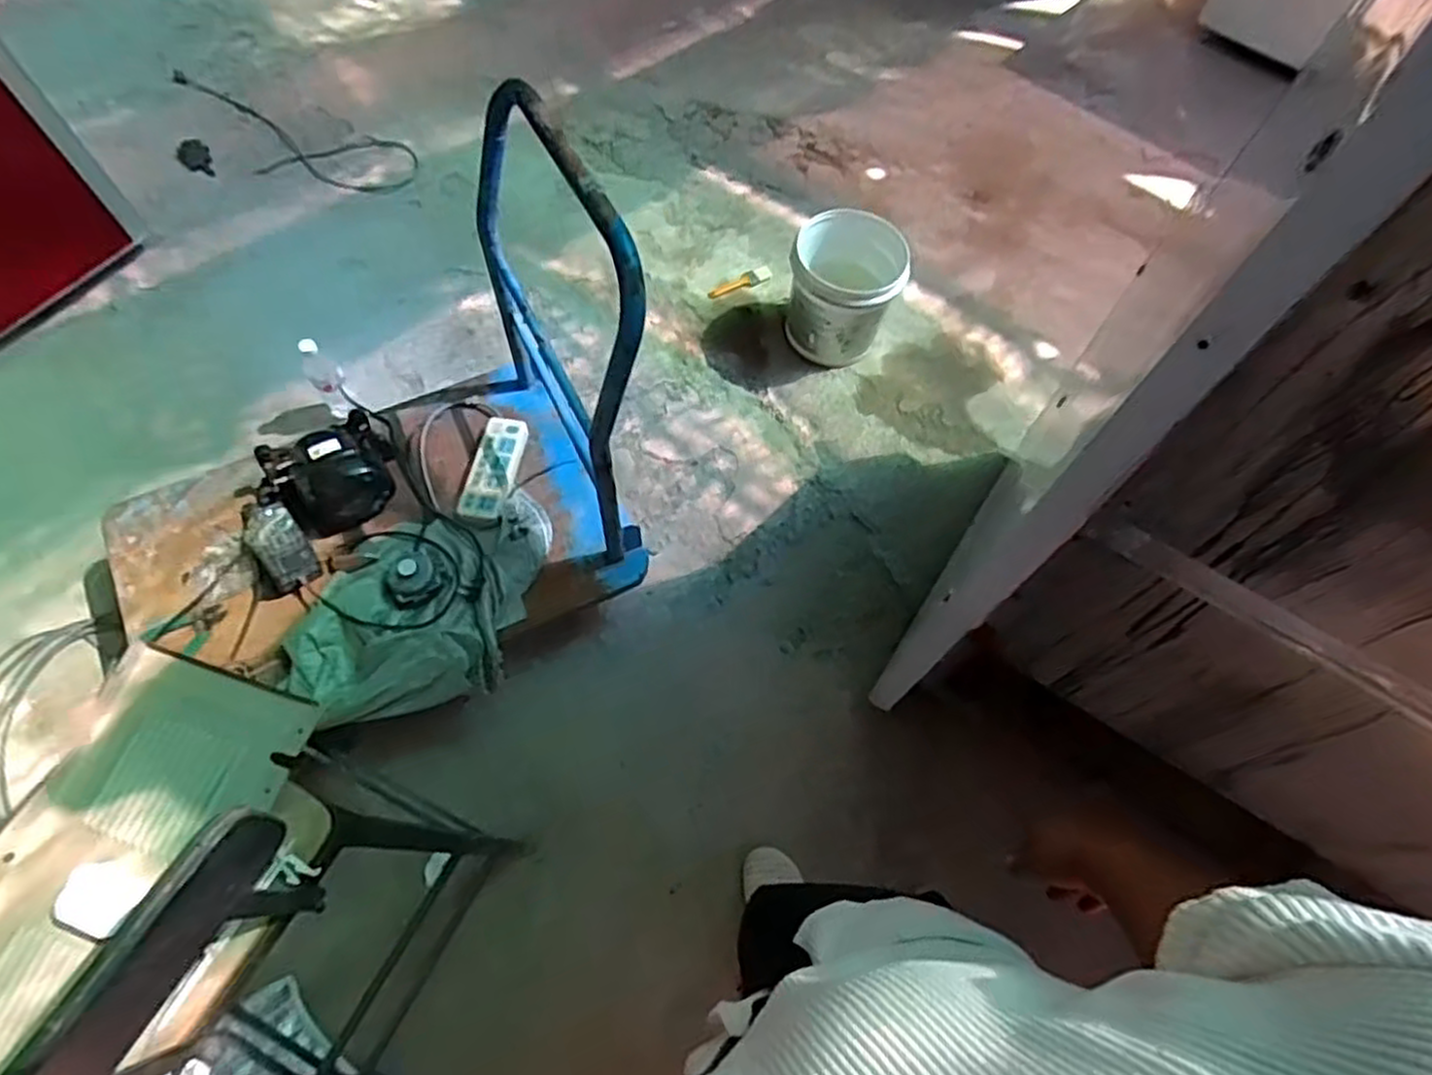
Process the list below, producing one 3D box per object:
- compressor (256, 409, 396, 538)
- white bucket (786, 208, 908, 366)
[{"bbox_3d":[-0.711,-0.105,1.387,0.238,0.135,0.182,-31,67,-11],"label":"compressor"},{"bbox_3d":[0.287,-0.583,1.777,0.252,0.280,0.230,1,66,-3],"label":"white bucket"}]

